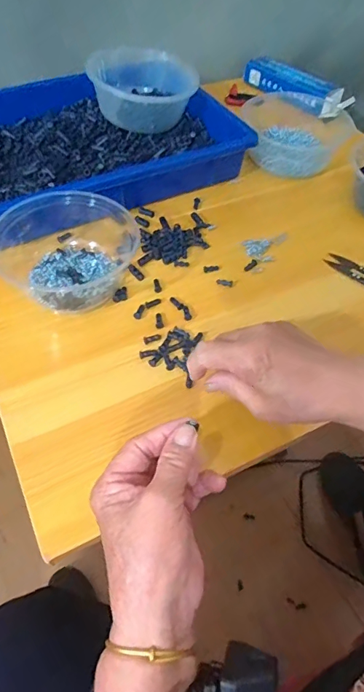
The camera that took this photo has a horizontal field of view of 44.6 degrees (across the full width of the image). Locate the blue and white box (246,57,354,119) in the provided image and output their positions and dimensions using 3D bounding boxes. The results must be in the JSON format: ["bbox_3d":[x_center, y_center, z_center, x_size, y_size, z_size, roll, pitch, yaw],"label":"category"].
[{"bbox_3d":[0.170,-0.401,0.696,0.041,0.045,0.177,-36,64,-27],"label":"blue and white box"}]

